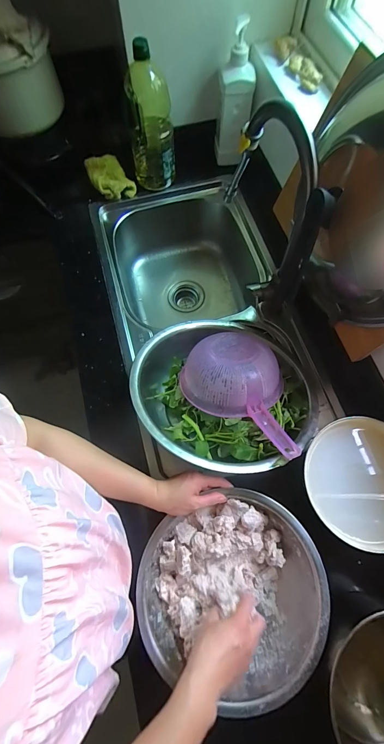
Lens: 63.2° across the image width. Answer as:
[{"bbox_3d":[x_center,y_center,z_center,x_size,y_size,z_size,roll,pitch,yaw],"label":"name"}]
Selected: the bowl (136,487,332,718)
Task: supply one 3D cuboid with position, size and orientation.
[{"bbox_3d":[0.066,0.348,0.499,0.272,0.082,0.260,0,70,0],"label":"bowl"}]

